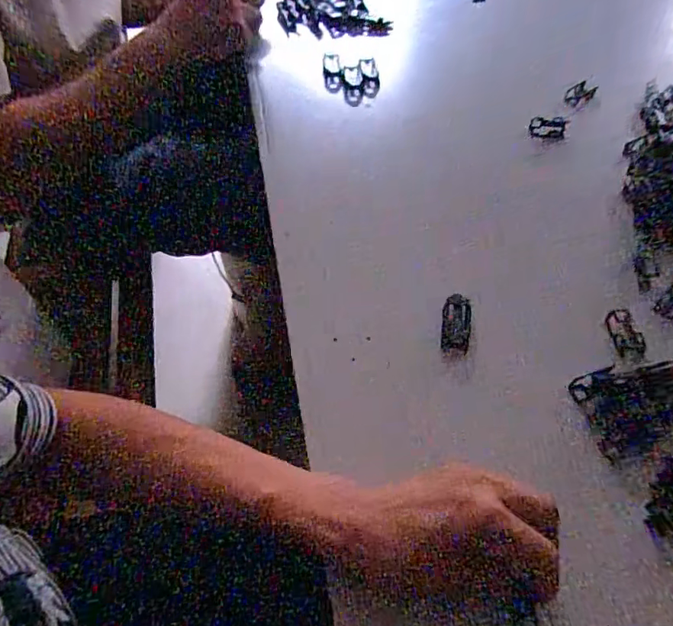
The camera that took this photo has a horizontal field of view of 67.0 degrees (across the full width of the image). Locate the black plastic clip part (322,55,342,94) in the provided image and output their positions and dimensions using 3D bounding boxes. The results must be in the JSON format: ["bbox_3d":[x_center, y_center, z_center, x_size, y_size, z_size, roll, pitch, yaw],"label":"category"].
[{"bbox_3d":[-0.005,-0.306,0.654,0.024,0.016,0.062,0,69,1],"label":"black plastic clip part"}]

